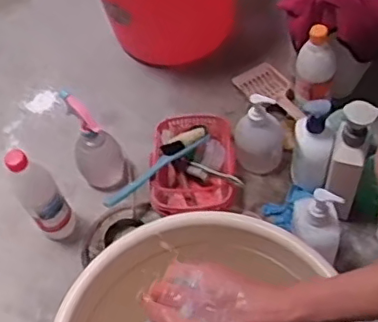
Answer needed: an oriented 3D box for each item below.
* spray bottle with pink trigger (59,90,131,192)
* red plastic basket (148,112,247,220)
[{"bbox_3d":[-0.164,-0.033,1.035,0.088,0.193,0.085,-16,55,-7],"label":"spray bottle with pink trigger"},{"bbox_3d":[0.006,0.003,1.051,0.149,0.068,0.212,-7,55,0],"label":"red plastic basket"}]

